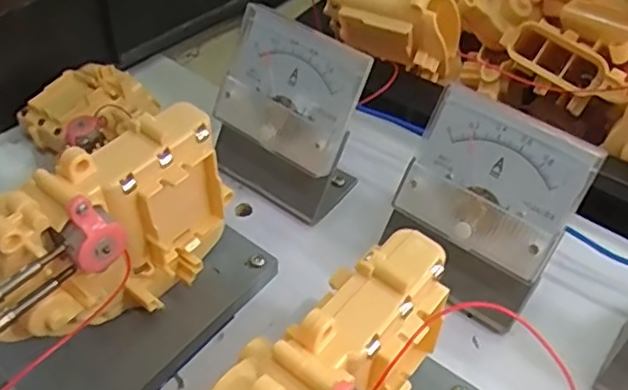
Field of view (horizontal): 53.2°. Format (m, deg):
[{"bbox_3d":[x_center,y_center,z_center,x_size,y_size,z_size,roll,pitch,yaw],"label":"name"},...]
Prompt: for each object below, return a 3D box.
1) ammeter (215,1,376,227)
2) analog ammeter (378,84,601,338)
[{"bbox_3d":[-0.013,-0.033,0.290,0.066,0.080,0.039,24,51,20],"label":"ammeter"},{"bbox_3d":[0.067,0.009,0.254,0.063,0.075,0.046,31,54,25],"label":"analog ammeter"}]

